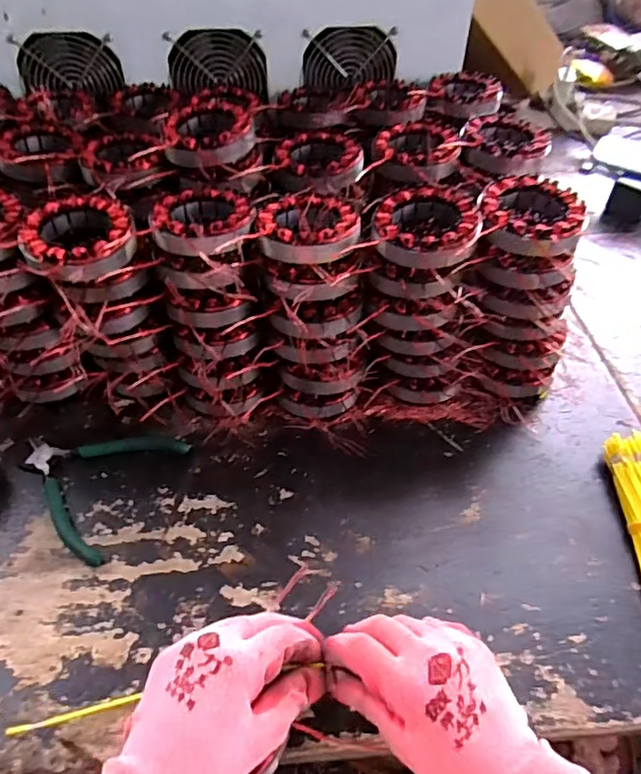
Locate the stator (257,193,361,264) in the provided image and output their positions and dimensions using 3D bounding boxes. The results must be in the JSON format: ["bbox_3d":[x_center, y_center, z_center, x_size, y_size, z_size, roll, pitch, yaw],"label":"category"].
[{"bbox_3d":[-0.009,-0.136,0.472,0.084,0.026,0.096,5,47,3],"label":"stator"}]

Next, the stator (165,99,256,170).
[{"bbox_3d":[-0.104,-0.239,0.531,0.080,0.034,0.090,-6,48,-7],"label":"stator"}]

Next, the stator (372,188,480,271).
[{"bbox_3d":[0.087,-0.130,0.469,0.087,0.036,0.094,11,48,8],"label":"stator"}]

